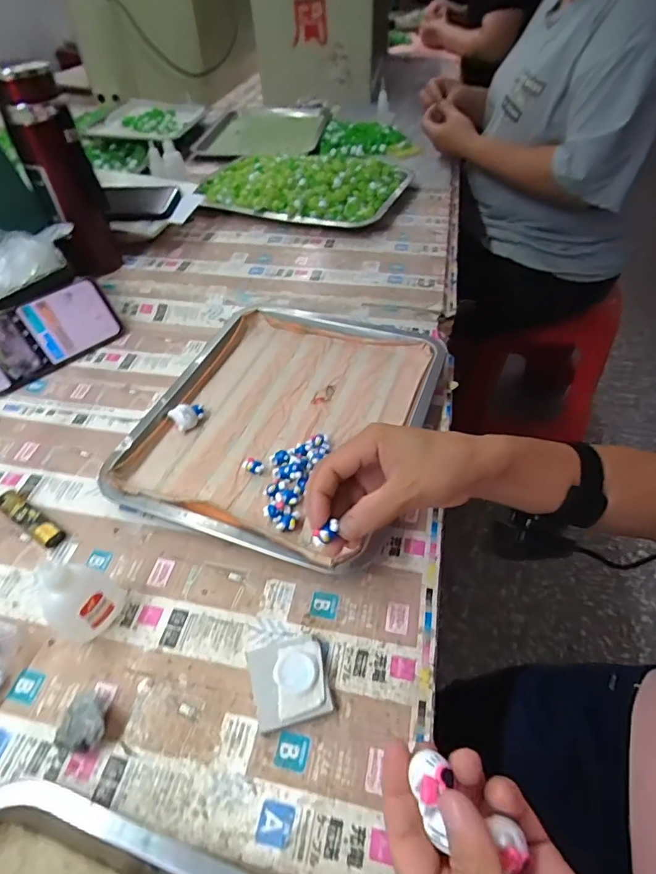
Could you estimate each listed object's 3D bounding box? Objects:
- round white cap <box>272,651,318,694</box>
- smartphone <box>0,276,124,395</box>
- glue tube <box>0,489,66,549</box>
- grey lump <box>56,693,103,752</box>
[{"bbox_3d":[-0.022,0.157,0.318,0.029,0.005,0.026,12,50,12],"label":"round white cap"},{"bbox_3d":[-0.332,-0.121,0.555,0.164,0.080,0.010,-38,27,-27],"label":"smartphone"},{"bbox_3d":[-0.265,0.070,0.419,0.083,0.015,0.020,26,54,23],"label":"glue tube"},{"bbox_3d":[-0.155,0.182,0.303,0.029,0.022,0.030,-1,48,1],"label":"grey lump"}]

